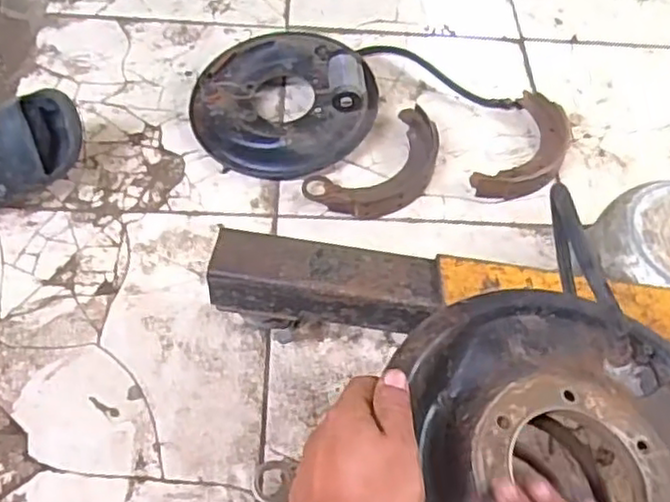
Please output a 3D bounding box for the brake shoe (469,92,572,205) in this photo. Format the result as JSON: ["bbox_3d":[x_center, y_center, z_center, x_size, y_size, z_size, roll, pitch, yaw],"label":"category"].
[{"bbox_3d":[0.286,-0.148,1.017,0.106,0.034,0.221,30,60,15],"label":"brake shoe"}]

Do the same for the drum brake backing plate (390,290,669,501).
[{"bbox_3d":[0.149,0.140,0.437,0.265,0.054,0.246,-19,60,-15],"label":"drum brake backing plate"}]

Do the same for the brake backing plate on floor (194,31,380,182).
[{"bbox_3d":[-0.076,-0.230,1.011,0.267,0.092,0.250,2,57,-3],"label":"brake backing plate on floor"}]

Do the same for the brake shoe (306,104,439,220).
[{"bbox_3d":[0.073,-0.116,0.974,0.227,0.034,0.115,-38,67,-25],"label":"brake shoe"}]

